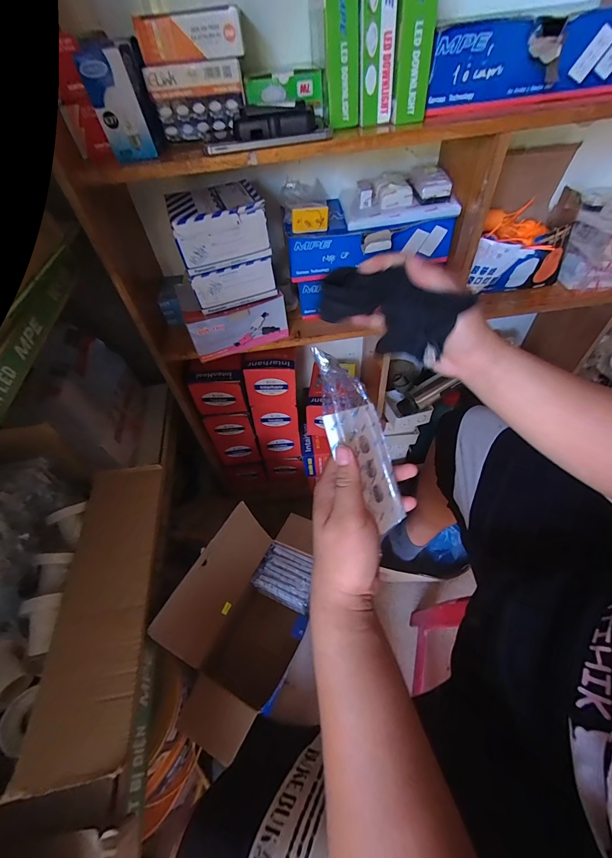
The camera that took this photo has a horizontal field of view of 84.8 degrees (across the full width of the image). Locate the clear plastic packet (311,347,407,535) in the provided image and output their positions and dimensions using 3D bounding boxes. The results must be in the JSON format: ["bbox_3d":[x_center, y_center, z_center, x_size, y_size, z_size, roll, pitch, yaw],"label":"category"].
[{"bbox_3d":[0.052,0.010,0.316,0.011,0.175,0.067,-16,7,44],"label":"clear plastic packet"}]

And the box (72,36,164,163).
[{"bbox_3d":[-0.235,-0.423,0.434,0.058,0.102,0.067,-4,52,2],"label":"box"}]

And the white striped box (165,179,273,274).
[{"bbox_3d":[-0.141,-0.332,0.546,0.140,0.077,0.124,-16,52,-7],"label":"white striped box"}]

